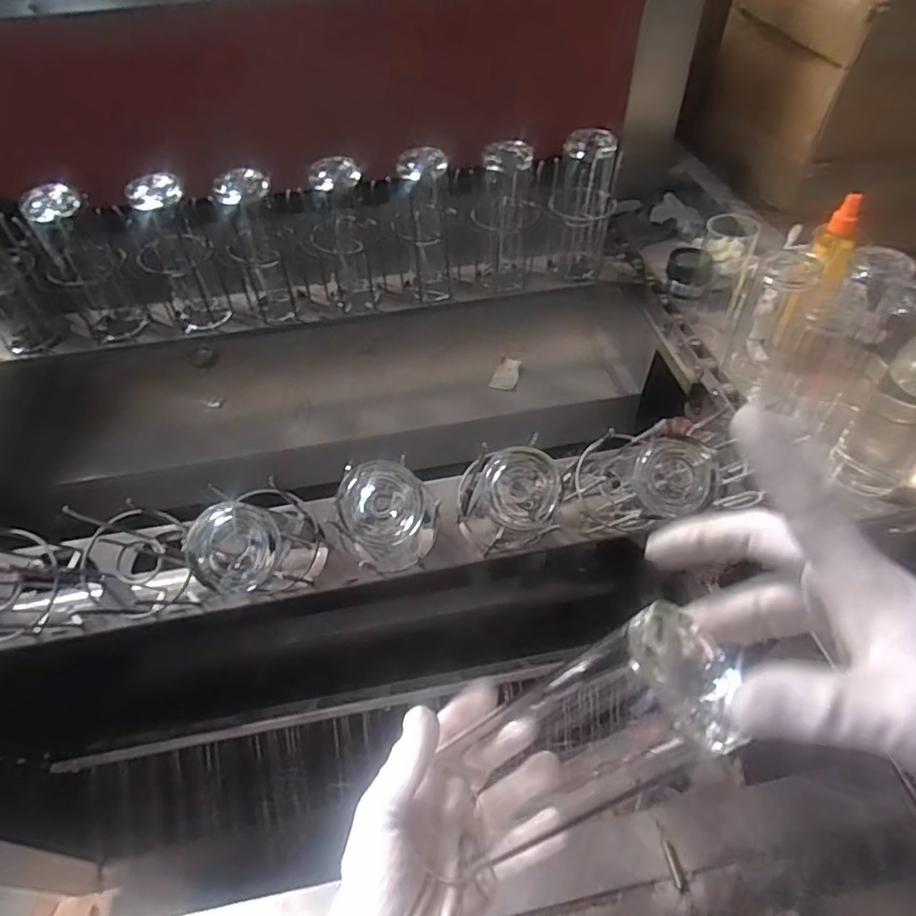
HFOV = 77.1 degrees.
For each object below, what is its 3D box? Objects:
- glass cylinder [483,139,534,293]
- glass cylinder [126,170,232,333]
[{"bbox_3d":[0.069,-0.347,0.832,0.077,0.196,0.063,-2,50,-1],"label":"glass cylinder"},{"bbox_3d":[-0.378,-0.270,0.780,0.074,0.203,0.066,-26,54,-20],"label":"glass cylinder"}]

